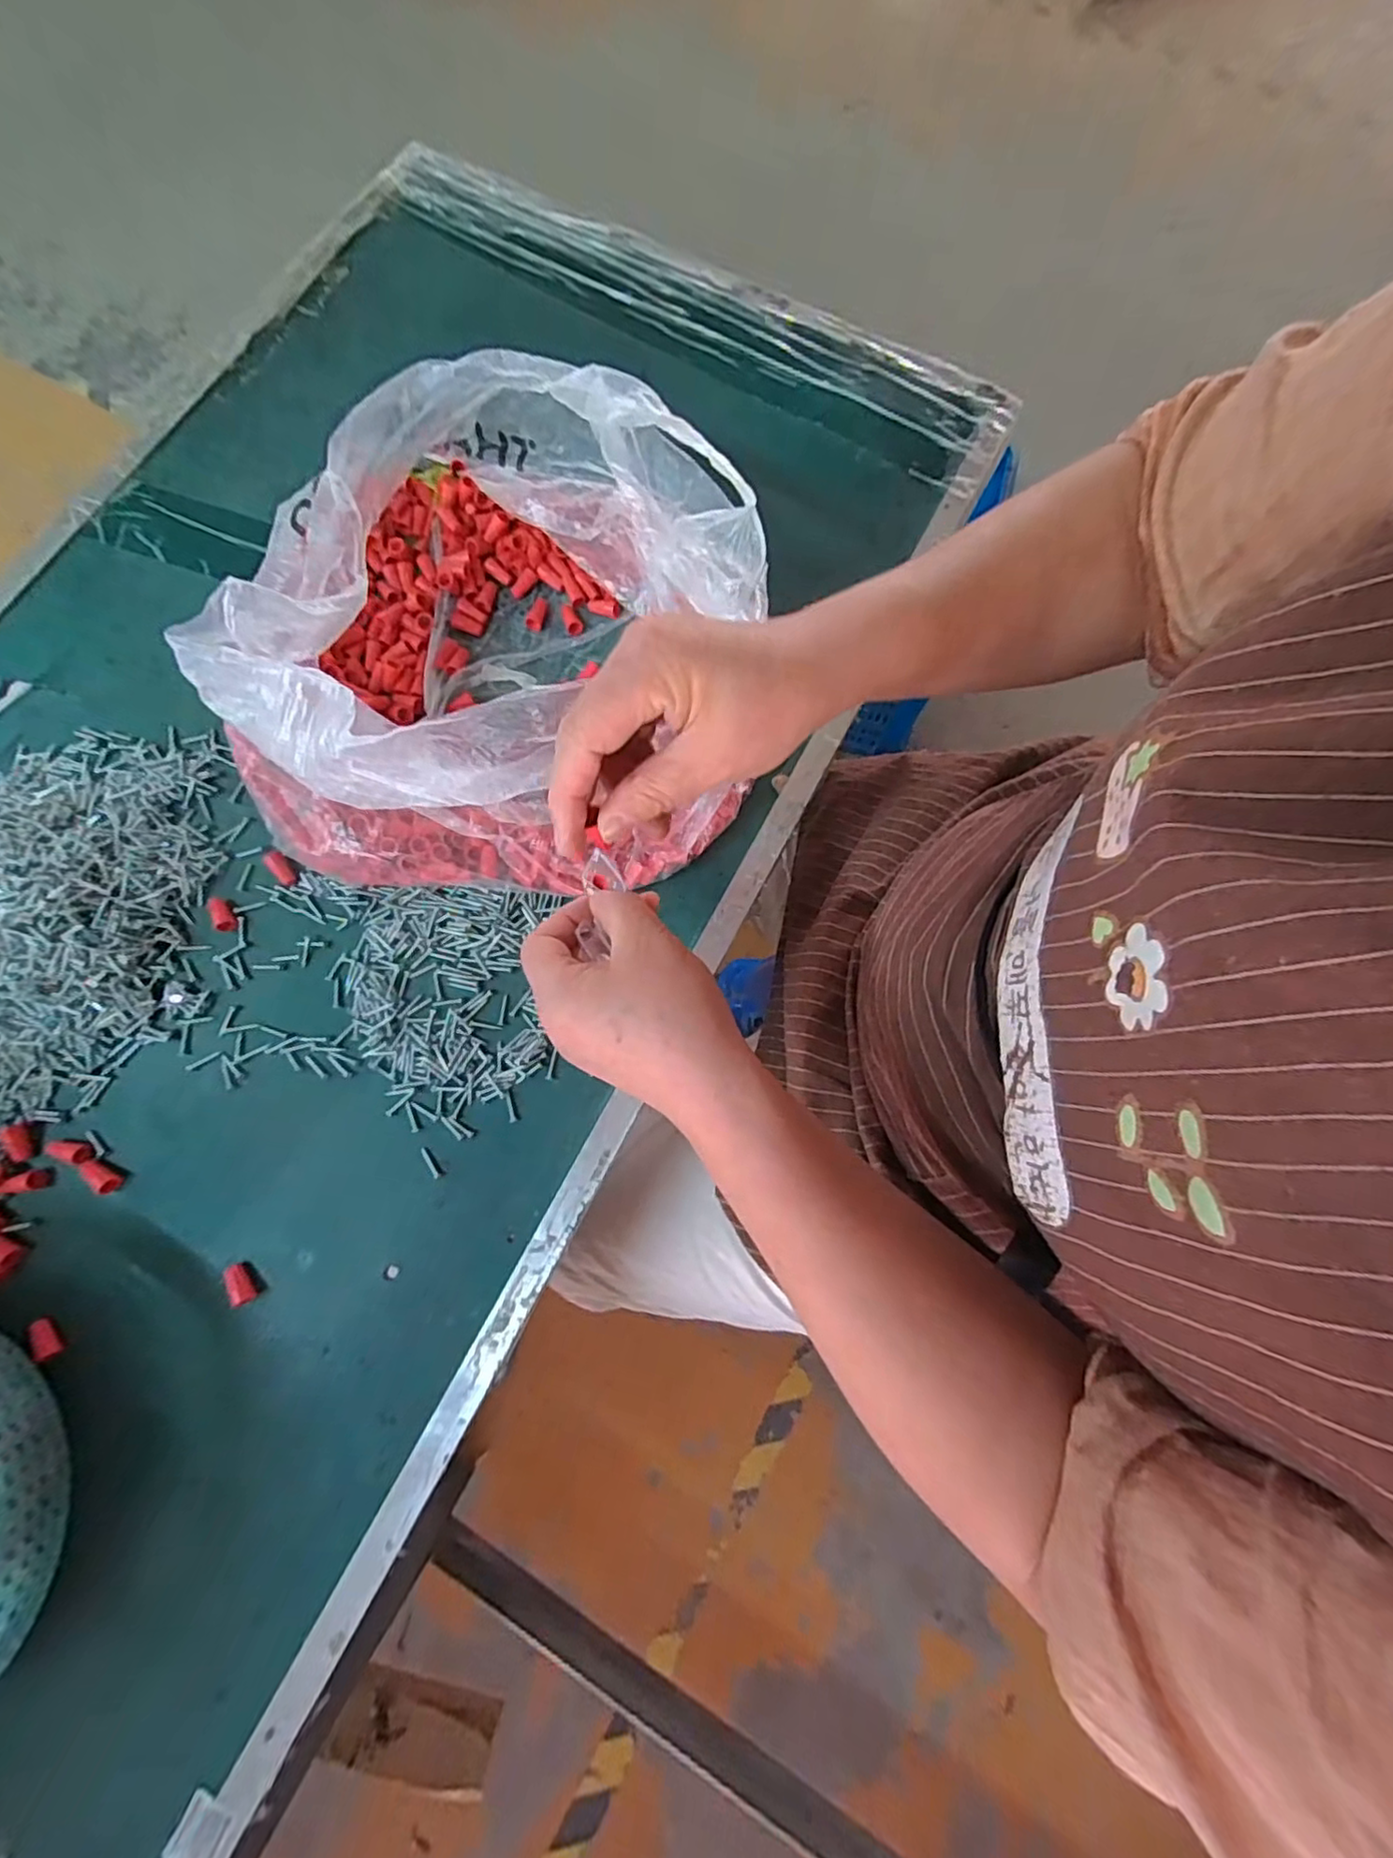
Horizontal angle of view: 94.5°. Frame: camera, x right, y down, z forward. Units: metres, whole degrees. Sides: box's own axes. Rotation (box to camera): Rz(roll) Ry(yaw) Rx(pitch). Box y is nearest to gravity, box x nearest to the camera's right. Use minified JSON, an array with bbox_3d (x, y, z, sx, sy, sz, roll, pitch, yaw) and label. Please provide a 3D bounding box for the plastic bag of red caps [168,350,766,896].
[{"bbox_3d":[-0.131,-0.208,0.413,0.342,0.126,0.342,-2,77,-2],"label":"plastic bag of red caps"}]

